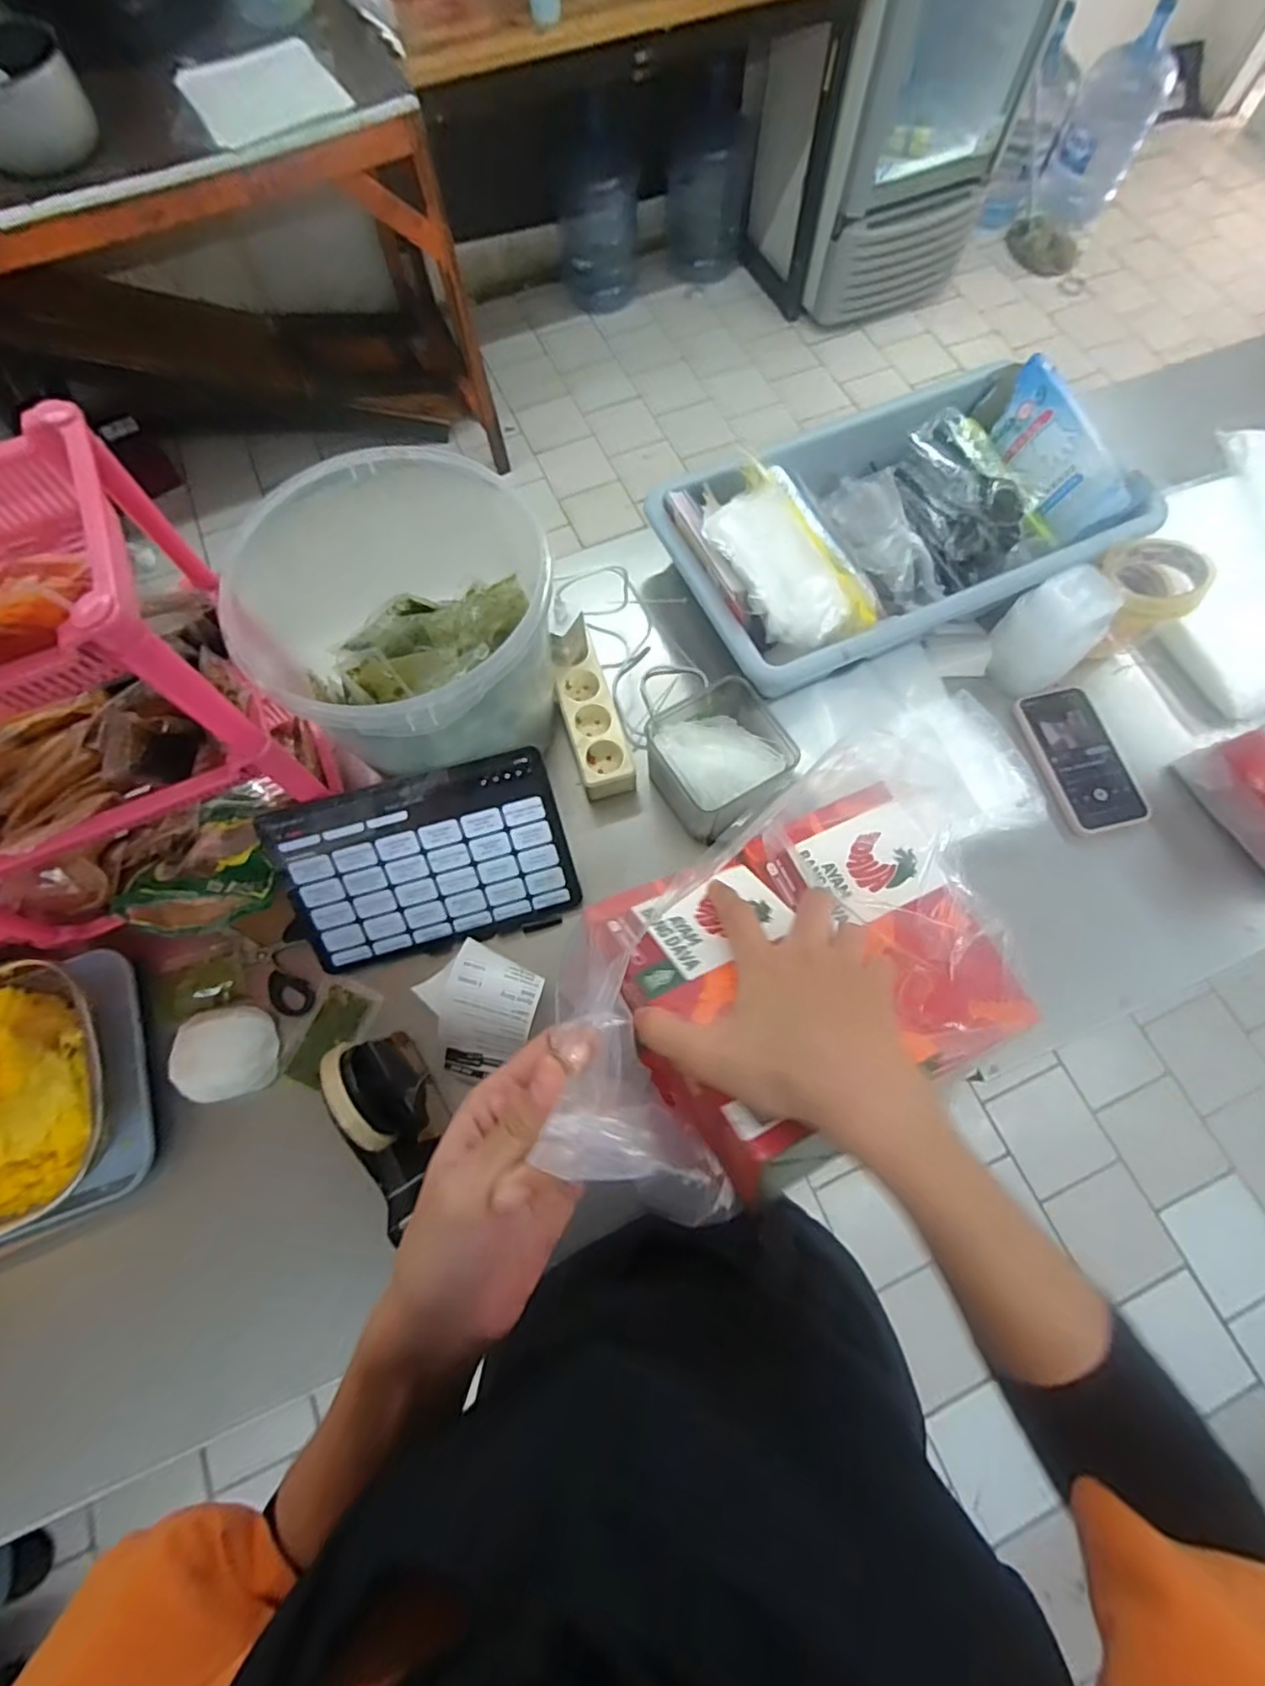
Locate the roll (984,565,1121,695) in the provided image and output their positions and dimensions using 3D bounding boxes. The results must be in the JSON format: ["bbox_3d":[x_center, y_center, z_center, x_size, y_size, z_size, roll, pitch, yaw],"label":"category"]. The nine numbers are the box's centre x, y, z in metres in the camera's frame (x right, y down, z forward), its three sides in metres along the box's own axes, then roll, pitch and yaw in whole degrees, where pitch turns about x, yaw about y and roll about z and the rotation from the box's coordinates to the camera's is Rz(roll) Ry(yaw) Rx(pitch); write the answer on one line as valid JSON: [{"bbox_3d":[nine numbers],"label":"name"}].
[{"bbox_3d":[0.441,-0.223,0.667,0.081,0.109,0.088,-39,76,-13],"label":"roll"}]

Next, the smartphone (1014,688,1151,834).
[{"bbox_3d":[0.470,-0.090,0.667,0.085,0.011,0.162,-8,67,-2],"label":"smartphone"}]

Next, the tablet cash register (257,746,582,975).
[{"bbox_3d":[-0.182,0.020,0.574,0.241,0.012,0.165,-14,112,-5],"label":"tablet cash register"}]

